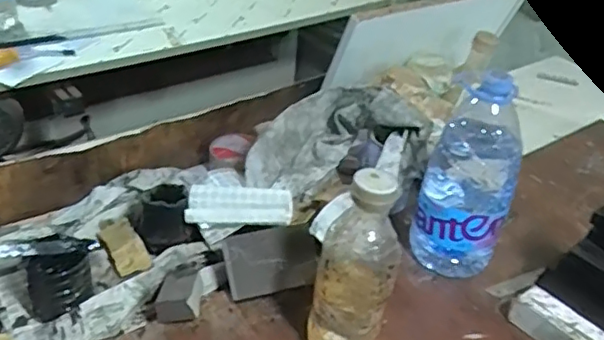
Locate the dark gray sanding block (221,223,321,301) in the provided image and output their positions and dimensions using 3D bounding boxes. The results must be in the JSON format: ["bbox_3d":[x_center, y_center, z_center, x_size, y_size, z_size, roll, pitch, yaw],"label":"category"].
[{"bbox_3d":[-0.032,0.102,0.674,0.105,0.068,0.018,-10,0,-17],"label":"dark gray sanding block"}]

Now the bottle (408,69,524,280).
[{"bbox_3d":[0.193,0.012,0.689,0.096,0.248,0.072,23,39,20],"label":"bottle"}]

